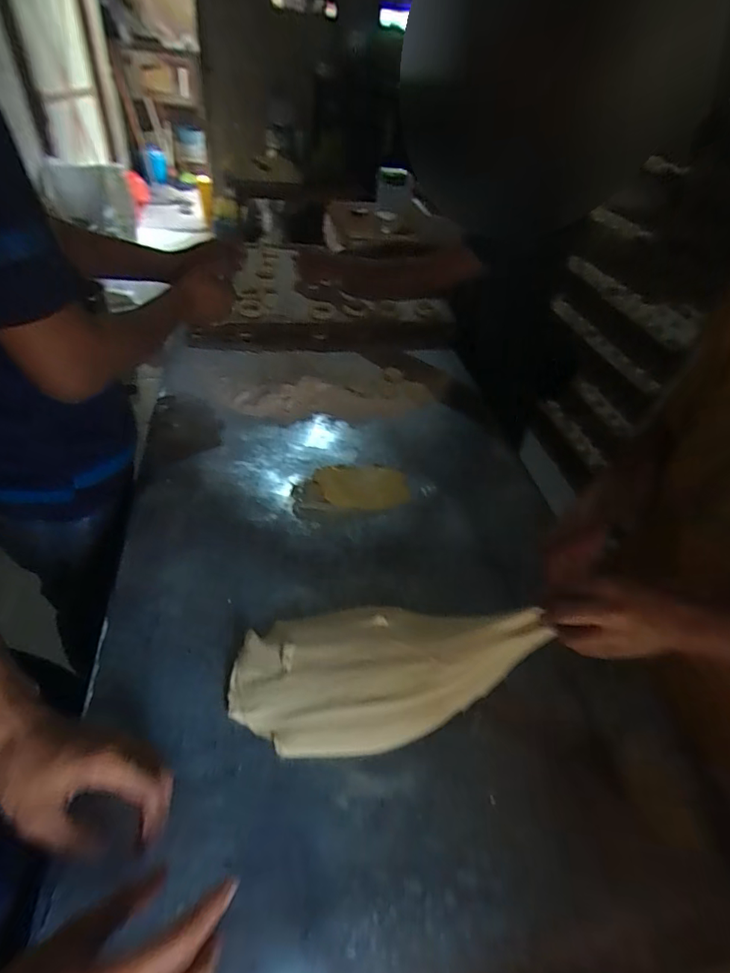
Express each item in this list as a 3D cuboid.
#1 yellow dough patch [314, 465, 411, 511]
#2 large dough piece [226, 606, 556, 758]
[{"bbox_3d":[-0.003,-0.002,0.712,0.137,0.007,0.092,3,42,-6],"label":"yellow dough patch"},{"bbox_3d":[0.023,0.184,0.500,0.335,0.045,0.155,-8,44,-12],"label":"large dough piece"}]

